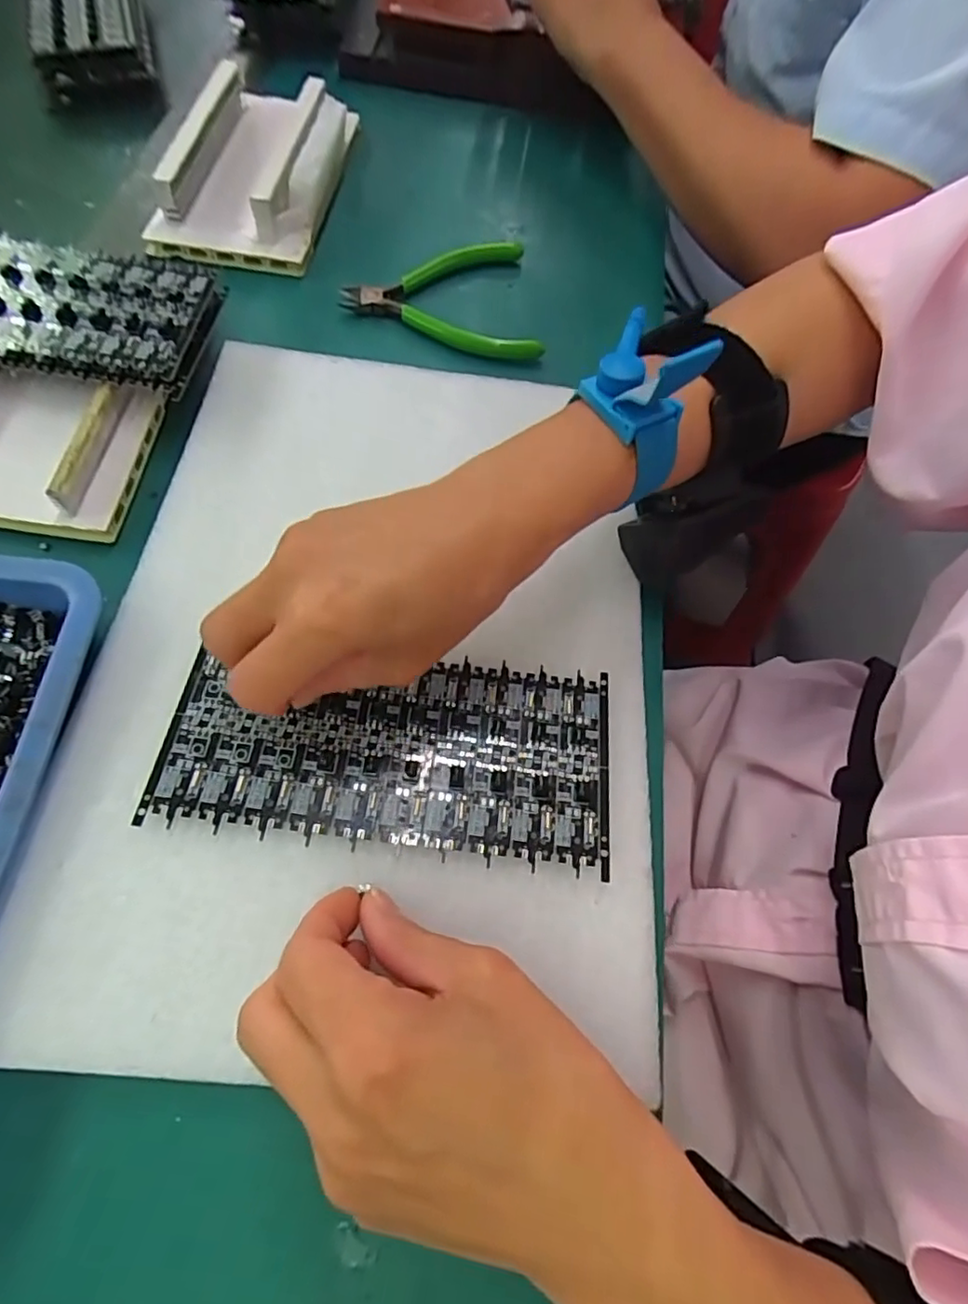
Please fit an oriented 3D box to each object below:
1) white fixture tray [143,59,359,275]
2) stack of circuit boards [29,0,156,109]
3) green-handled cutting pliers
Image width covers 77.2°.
[{"bbox_3d":[-0.137,-0.302,0.374,0.089,0.038,0.162,9,65,3],"label":"white fixture tray"},{"bbox_3d":[-0.288,-0.459,0.446,0.073,0.039,0.155,-15,65,-9],"label":"stack of circuit boards"},{"bbox_3d":[-0.026,-0.204,0.352,0.108,0.011,0.090,-8,66,-5],"label":"green-handled cutting pliers"}]

